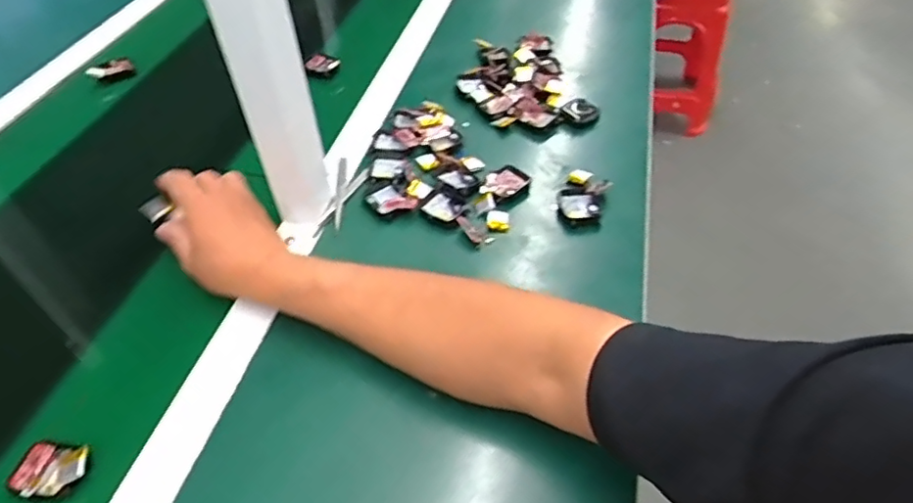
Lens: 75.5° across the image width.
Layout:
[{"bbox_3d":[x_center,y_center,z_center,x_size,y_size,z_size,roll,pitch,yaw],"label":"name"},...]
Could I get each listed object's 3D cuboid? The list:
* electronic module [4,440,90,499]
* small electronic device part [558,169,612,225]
[{"bbox_3d":[-0.281,0.150,0.405,0.052,0.010,0.036,6,48,7],"label":"electronic module"},{"bbox_3d":[0.122,-0.051,0.573,0.043,0.017,0.068,17,50,17],"label":"small electronic device part"}]

